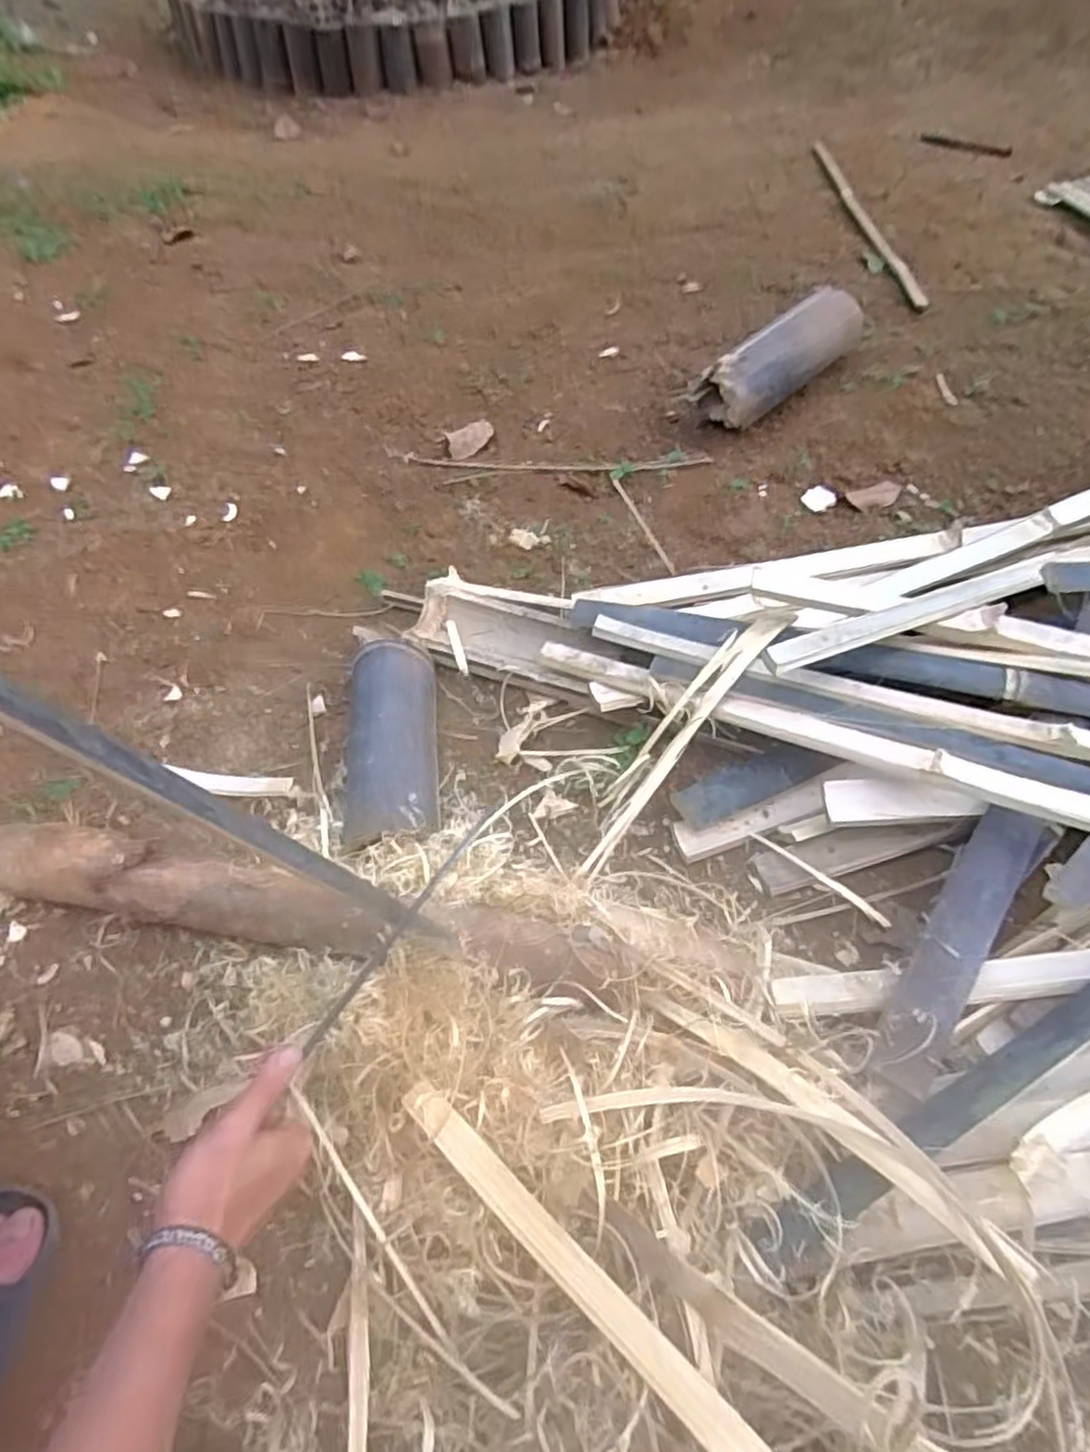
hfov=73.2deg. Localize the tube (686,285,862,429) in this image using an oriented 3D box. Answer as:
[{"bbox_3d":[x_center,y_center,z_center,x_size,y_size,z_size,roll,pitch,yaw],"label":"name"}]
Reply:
[{"bbox_3d":[0.367,-0.577,1.157,0.304,0.113,0.116,-35,61,-20],"label":"tube"}]

